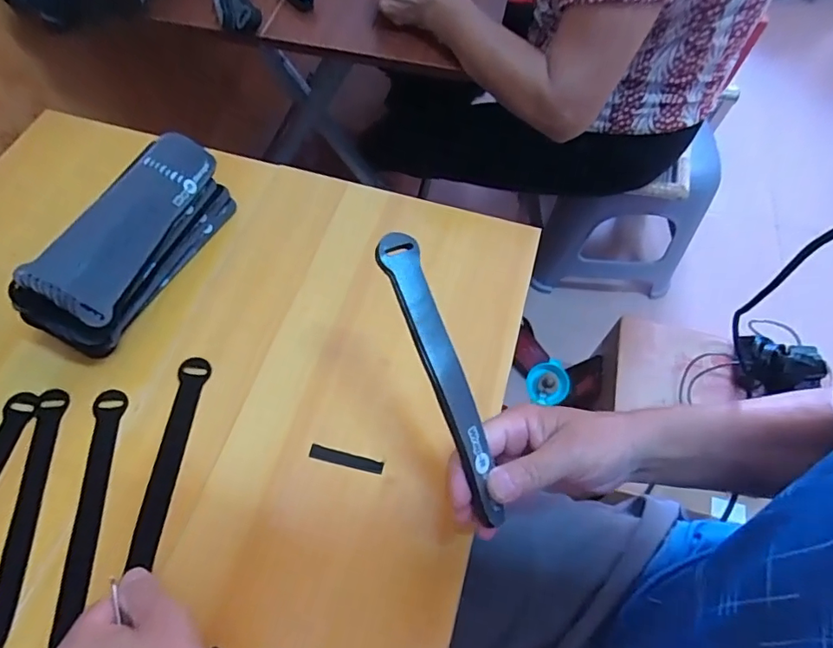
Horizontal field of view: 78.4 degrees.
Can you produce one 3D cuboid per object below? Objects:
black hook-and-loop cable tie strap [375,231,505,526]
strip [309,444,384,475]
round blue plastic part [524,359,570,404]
[{"bbox_3d":[0.017,0.031,0.333,0.024,0.008,0.190,-20,86,-12],"label":"black hook-and-loop cable tie strap"},{"bbox_3d":[-0.057,0.111,0.420,0.061,0.004,0.012,12,62,5],"label":"strip"},{"bbox_3d":[0.194,0.088,0.756,0.062,0.031,0.062,0,91,9],"label":"round blue plastic part"}]

